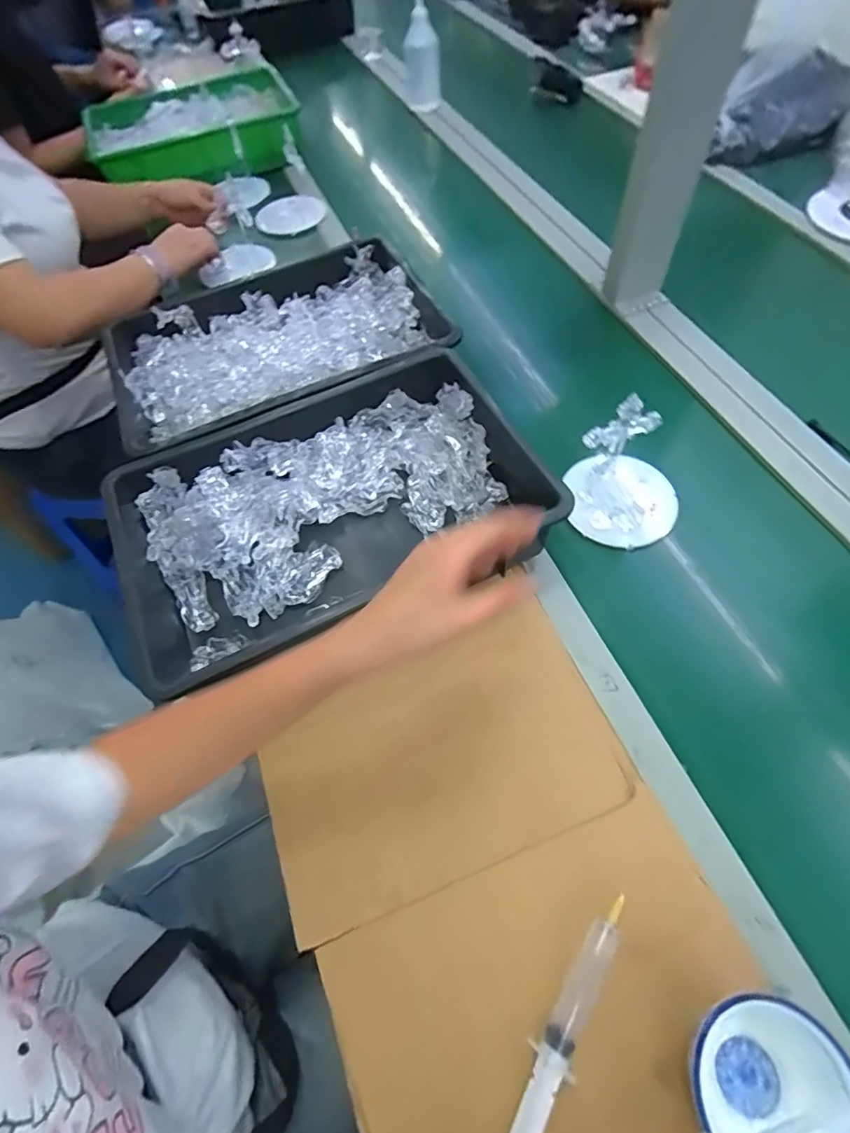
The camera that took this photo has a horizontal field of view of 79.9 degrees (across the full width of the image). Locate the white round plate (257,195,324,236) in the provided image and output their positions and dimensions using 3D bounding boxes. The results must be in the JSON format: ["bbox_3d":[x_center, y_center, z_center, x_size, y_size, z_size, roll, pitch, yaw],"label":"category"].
[{"bbox_3d":[-0.242,-0.633,0.903,0.120,0.010,0.115,-2,60,3],"label":"white round plate"}]

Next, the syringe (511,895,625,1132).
[{"bbox_3d":[0.090,0.328,0.346,0.025,0.015,0.198,24,64,17],"label":"syringe"}]

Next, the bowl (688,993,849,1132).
[{"bbox_3d":[0.214,0.325,0.317,0.090,0.046,0.093,-2,60,3],"label":"bowl"}]

